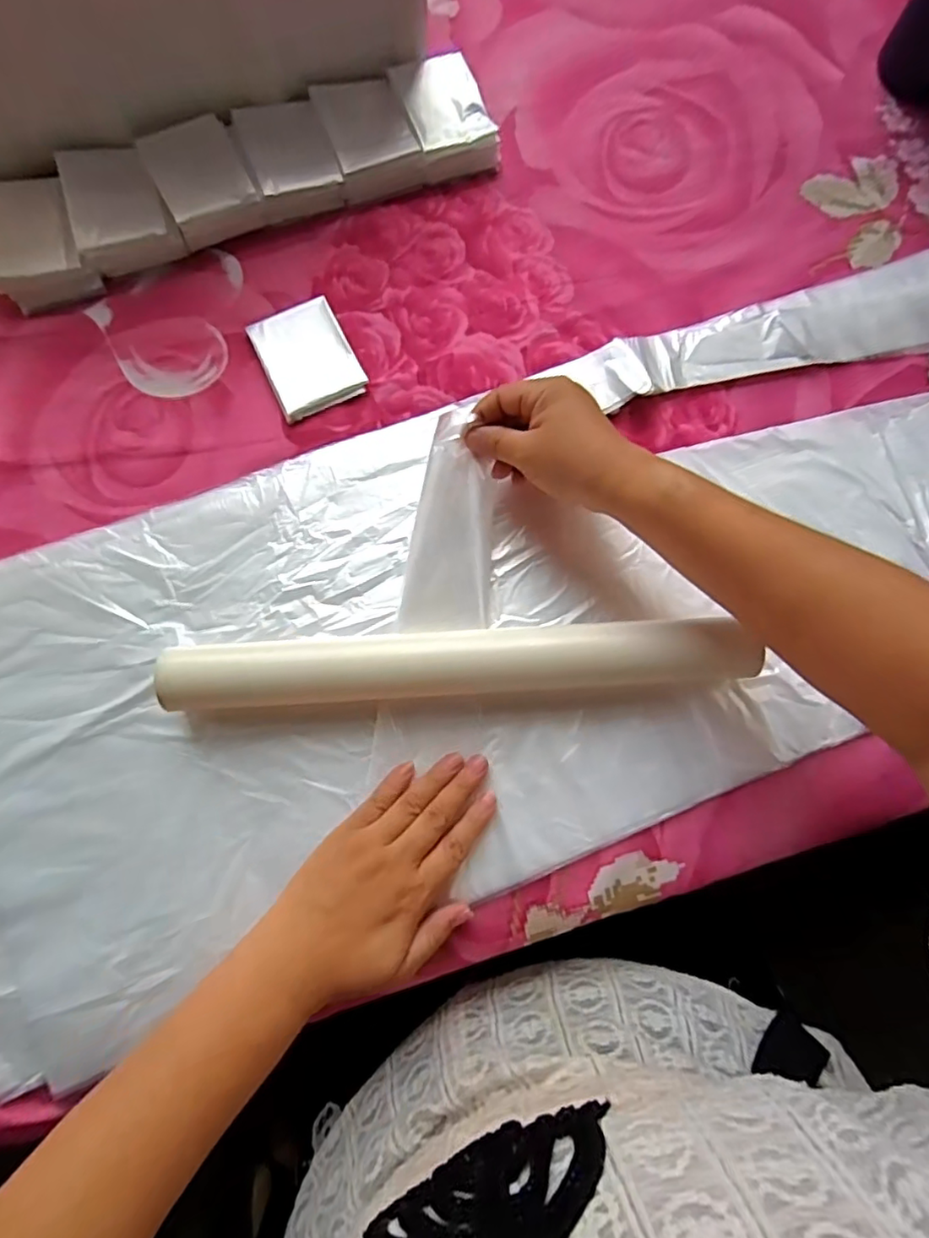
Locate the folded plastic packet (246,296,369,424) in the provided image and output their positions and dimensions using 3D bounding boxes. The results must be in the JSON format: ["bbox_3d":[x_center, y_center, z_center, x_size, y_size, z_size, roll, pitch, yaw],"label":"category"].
[{"bbox_3d":[-0.115,-0.193,0.432,0.065,0.011,0.086,-24,80,-6],"label":"folded plastic packet"}]

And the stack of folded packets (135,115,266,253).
[{"bbox_3d":[-0.199,-0.333,0.447,0.065,0.026,0.089,-26,80,-6],"label":"stack of folded packets"}]

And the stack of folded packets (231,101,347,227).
[{"bbox_3d":[-0.135,-0.356,0.453,0.062,0.023,0.085,-19,79,-5],"label":"stack of folded packets"}]

